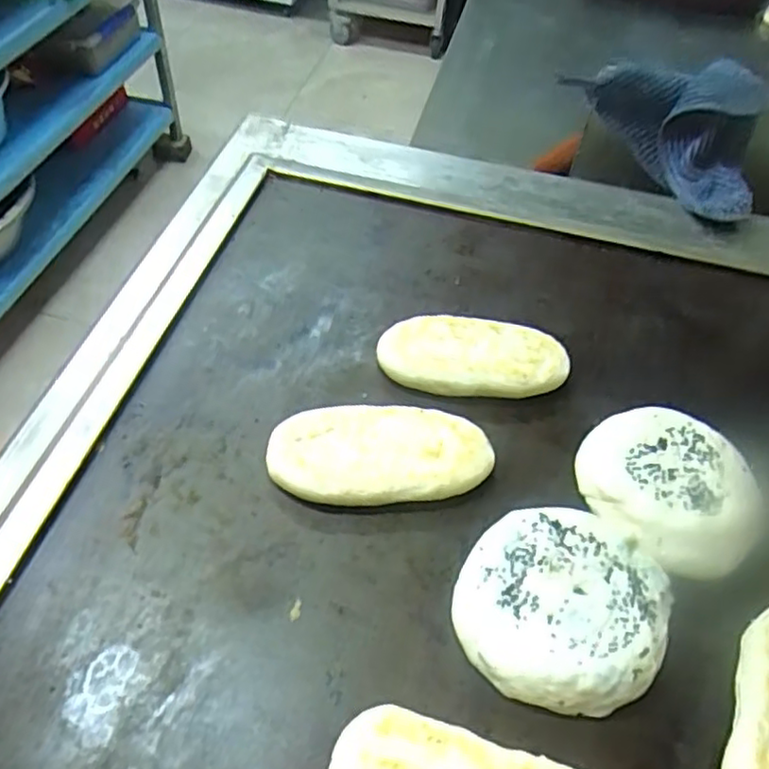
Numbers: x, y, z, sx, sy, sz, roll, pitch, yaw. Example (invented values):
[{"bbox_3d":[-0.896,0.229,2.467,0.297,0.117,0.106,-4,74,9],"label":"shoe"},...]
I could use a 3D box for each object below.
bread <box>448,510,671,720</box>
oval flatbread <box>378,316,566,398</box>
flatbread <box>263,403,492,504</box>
[{"bbox_3d":[0.104,0.127,0.392,0.113,0.024,0.116,2,51,-3],"label":"bread"},{"bbox_3d":[0.067,-0.023,0.511,0.138,0.023,0.066,2,51,-3],"label":"oval flatbread"},{"bbox_3d":[-0.004,0.048,0.452,0.145,0.020,0.069,-1,51,-5],"label":"flatbread"}]

